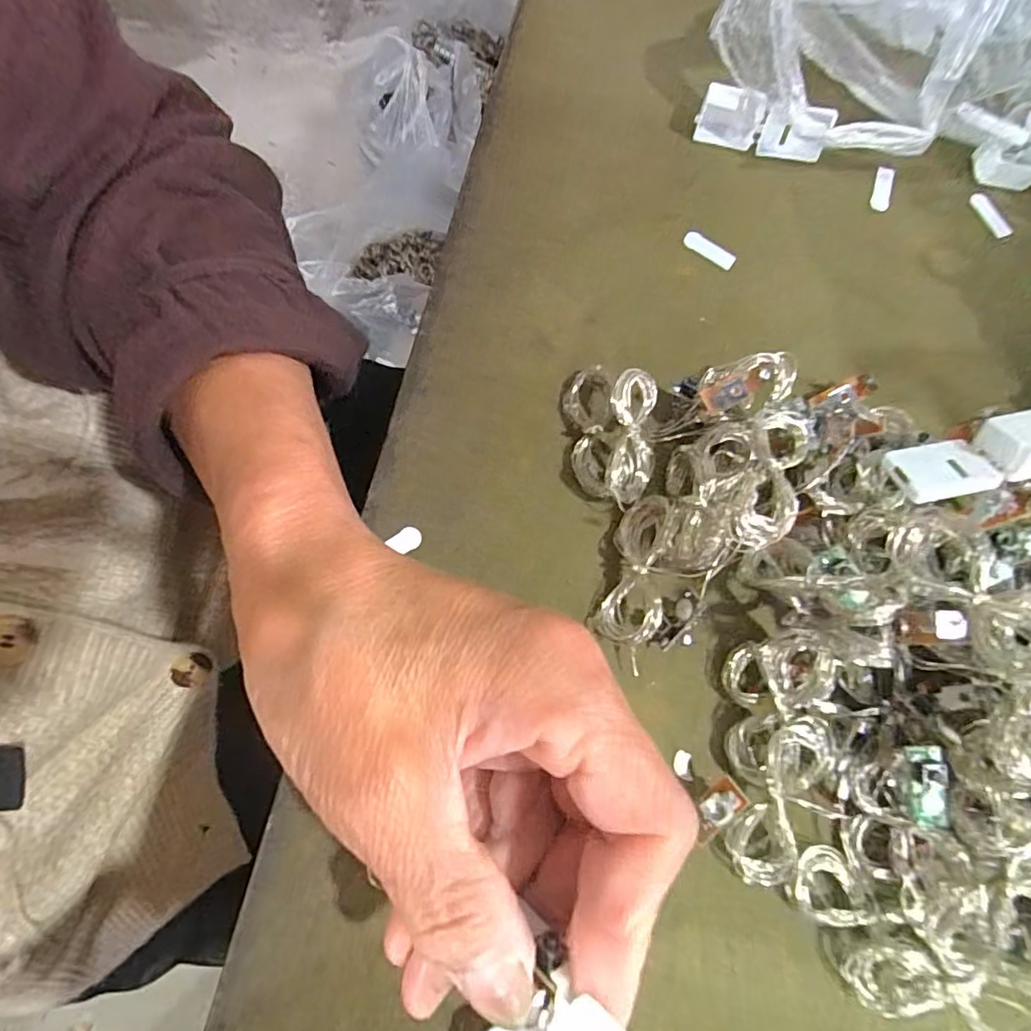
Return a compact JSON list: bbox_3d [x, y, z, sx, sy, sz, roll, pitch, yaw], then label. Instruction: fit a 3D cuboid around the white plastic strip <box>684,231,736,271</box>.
[{"bbox_3d":[0.080,-0.110,0.233,0.022,0.004,0.006,38,78,8],"label":"white plastic strip"}]

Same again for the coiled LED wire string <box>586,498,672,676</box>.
[{"bbox_3d":[0.041,0.021,0.191,0.021,0.013,0.055,18,75,3],"label":"coiled LED wire string"}]

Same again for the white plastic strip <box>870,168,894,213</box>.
[{"bbox_3d":[0.159,-0.141,0.242,0.008,0.004,0.019,16,74,4],"label":"white plastic strip"}]

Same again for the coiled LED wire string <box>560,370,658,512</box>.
[{"bbox_3d":[0.034,-0.031,0.202,0.032,0.021,0.050,3,75,0],"label":"coiled LED wire string"}]

